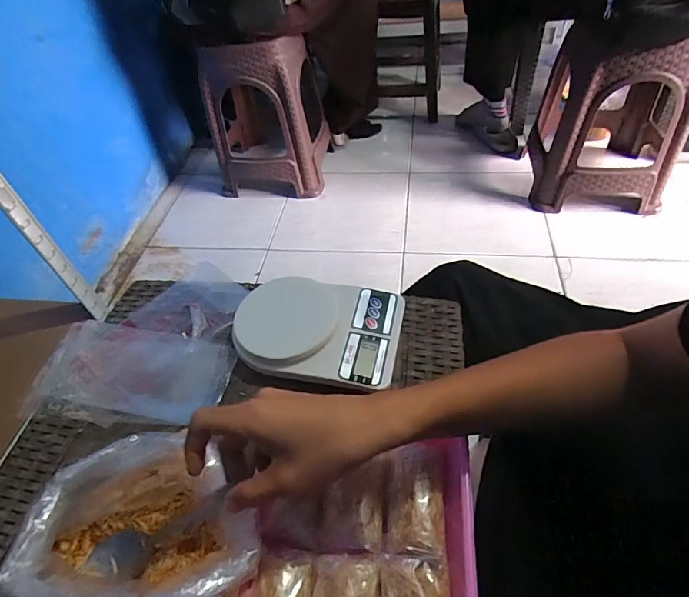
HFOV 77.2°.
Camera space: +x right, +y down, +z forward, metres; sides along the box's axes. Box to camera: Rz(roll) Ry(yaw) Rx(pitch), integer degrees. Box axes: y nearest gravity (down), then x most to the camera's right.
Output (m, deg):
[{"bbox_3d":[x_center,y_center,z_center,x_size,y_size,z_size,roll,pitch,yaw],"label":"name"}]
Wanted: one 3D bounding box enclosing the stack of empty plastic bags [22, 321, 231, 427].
[{"bbox_3d":[-0.237,0.082,0.479,0.214,0.009,0.115,7,51,12],"label":"stack of empty plastic bags"}]

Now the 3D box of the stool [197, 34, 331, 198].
[{"bbox_3d":[-0.254,-0.595,1.373,0.346,0.443,0.282,0,50,6],"label":"stool"}]

